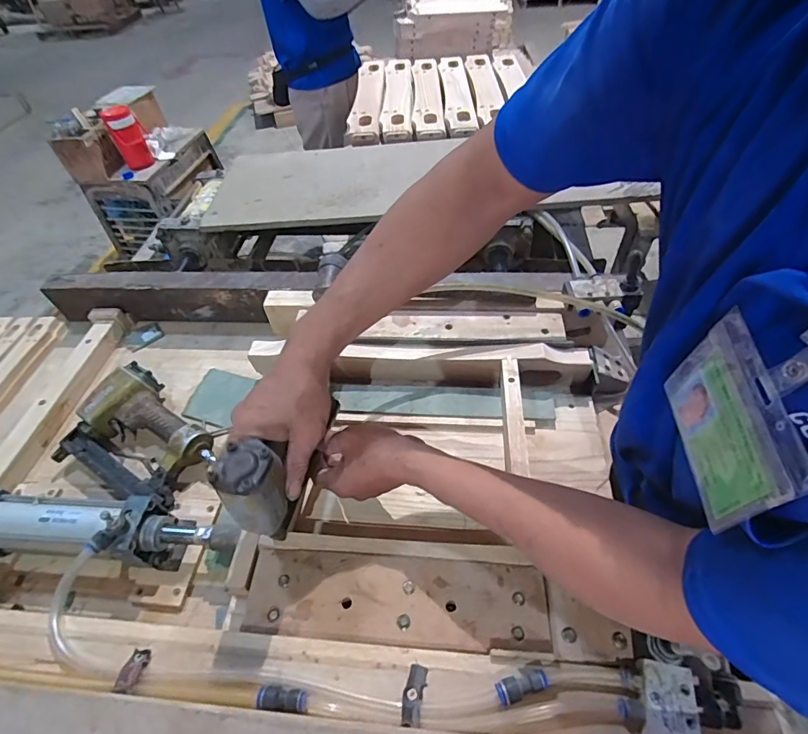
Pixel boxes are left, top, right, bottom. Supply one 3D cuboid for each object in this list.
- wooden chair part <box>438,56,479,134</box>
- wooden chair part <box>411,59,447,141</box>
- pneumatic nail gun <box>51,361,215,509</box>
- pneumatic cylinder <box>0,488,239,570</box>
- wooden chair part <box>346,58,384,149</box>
[{"bbox_3d":[0.131,-0.707,1.129,0.069,0.019,0.475,-2,49,2],"label":"wooden chair part"},{"bbox_3d":[0.059,-0.682,1.114,0.071,0.023,0.489,-2,49,2],"label":"wooden chair part"},{"bbox_3d":[-0.356,0.093,0.621,0.215,0.059,0.160,18,53,19],"label":"pneumatic nail gun"},{"bbox_3d":[-0.344,0.190,0.515,0.316,0.091,0.066,1,49,5],"label":"pneumatic cylinder"},{"bbox_3d":[-0.091,-0.682,1.125,0.081,0.029,0.507,-1,49,3],"label":"wooden chair part"}]

